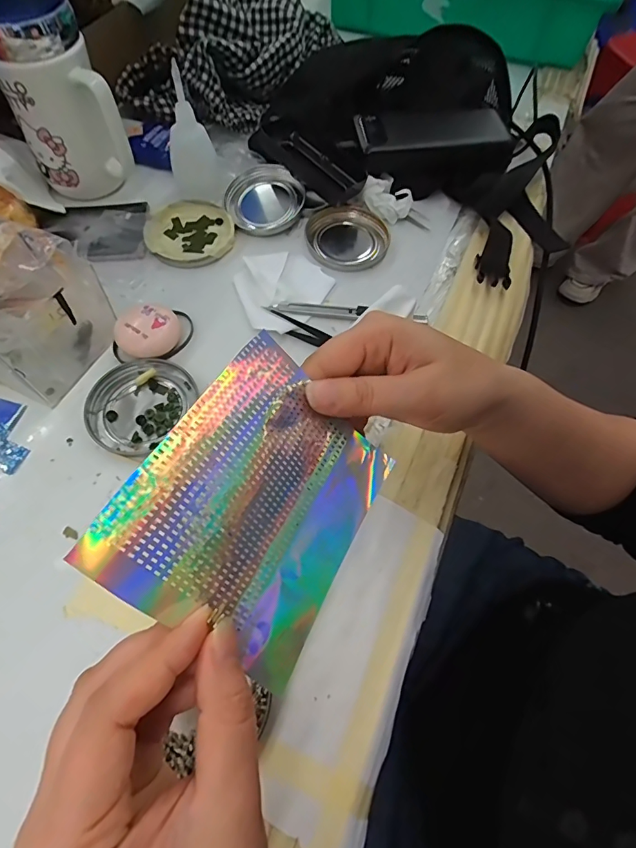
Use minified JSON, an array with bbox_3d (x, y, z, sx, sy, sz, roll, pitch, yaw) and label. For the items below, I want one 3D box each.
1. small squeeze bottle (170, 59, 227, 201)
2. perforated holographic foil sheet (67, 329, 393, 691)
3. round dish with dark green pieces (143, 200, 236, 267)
[{"bbox_3d":[-0.112,-0.256,0.398,0.048,0.097,0.041,-9,64,-8],"label":"small squeeze bottle"},{"bbox_3d":[-0.021,0.035,0.196,0.105,0.012,0.120,48,57,-26],"label":"perforated holographic foil sheet"},{"bbox_3d":[-0.119,-0.177,0.413,0.078,0.010,0.080,1,63,-3],"label":"round dish with dark green pieces"}]

